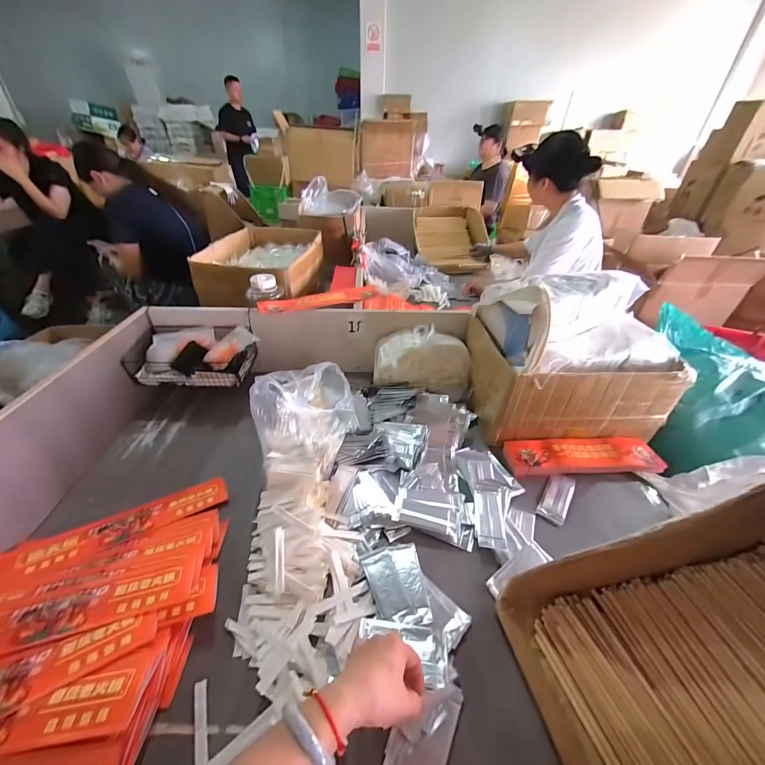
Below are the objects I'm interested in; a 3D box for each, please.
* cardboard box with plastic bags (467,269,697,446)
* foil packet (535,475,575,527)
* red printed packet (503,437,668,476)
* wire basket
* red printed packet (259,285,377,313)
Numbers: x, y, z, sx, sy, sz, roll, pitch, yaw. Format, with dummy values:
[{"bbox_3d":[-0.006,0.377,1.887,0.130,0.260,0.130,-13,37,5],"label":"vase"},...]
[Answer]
[{"bbox_3d":[0.443,-0.070,0.802,0.409,0.304,0.292,0,38,-2],"label":"cardboard box with plastic bags"},{"bbox_3d":[0.358,0.236,0.681,0.050,0.005,0.128,25,43,27],"label":"foil packet"},{"bbox_3d":[0.453,0.167,0.754,0.349,0.030,0.088,-1,38,-4],"label":"red printed packet"},{"bbox_3d":[-0.480,-0.076,0.875,0.292,0.095,0.163,3,38,1],"label":"wire basket"},{"bbox_3d":[-0.168,-0.233,0.937,0.340,0.015,0.080,-16,41,-22],"label":"red printed packet"}]

